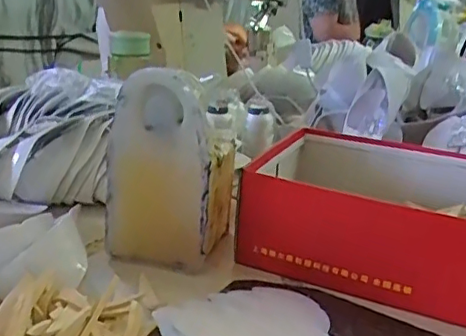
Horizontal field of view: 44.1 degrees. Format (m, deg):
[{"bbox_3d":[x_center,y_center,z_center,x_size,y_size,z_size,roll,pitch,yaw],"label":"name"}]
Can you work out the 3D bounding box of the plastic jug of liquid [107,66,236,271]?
[{"bbox_3d":[-0.065,-0.007,0.623,0.121,0.191,0.105,8,19,13],"label":"plastic jug of liquid"}]

